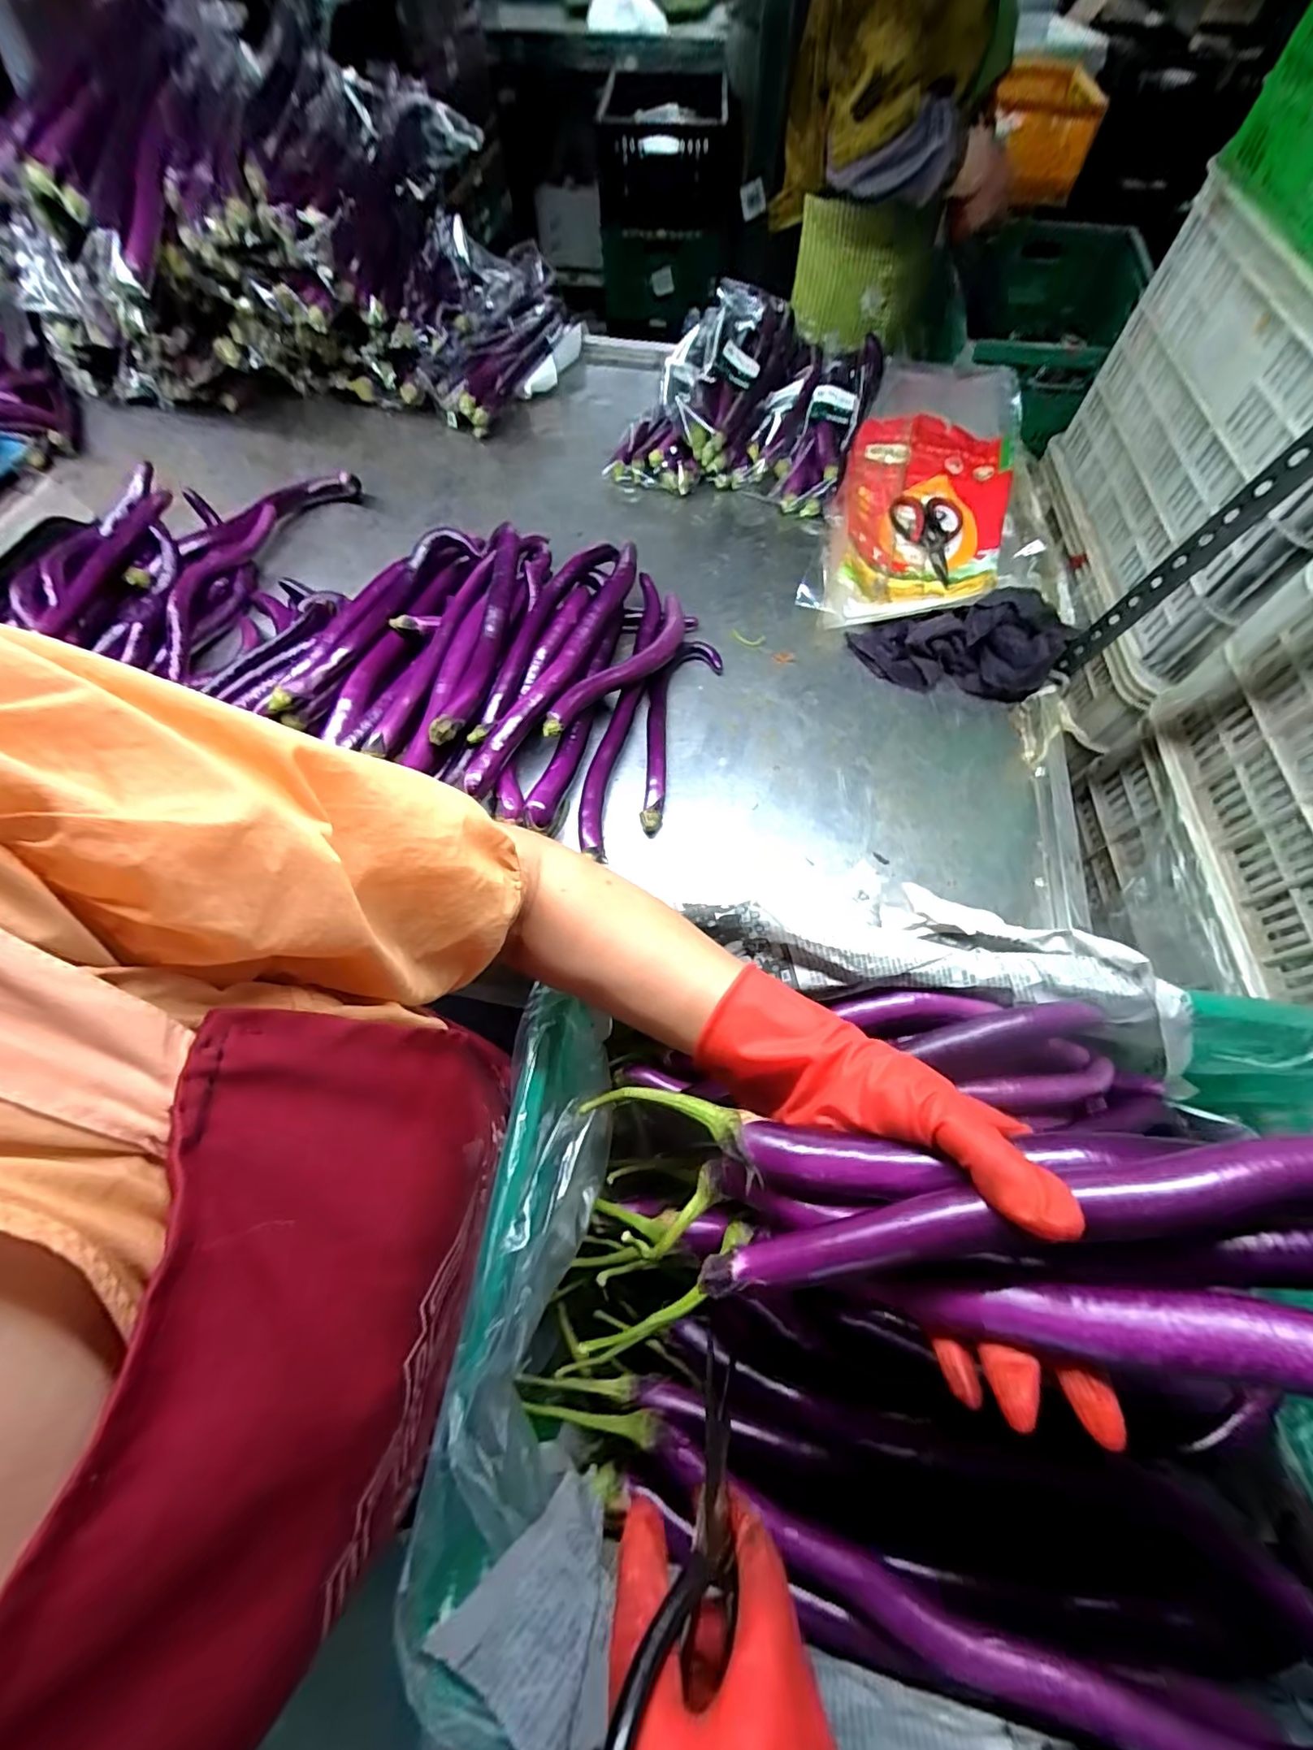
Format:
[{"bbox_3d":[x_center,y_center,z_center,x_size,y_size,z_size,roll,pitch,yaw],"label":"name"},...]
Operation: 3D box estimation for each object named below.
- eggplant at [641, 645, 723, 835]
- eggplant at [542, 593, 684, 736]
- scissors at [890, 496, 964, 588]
[{"bbox_3d":[0.012,-0.168,0.627,0.064,0.040,0.266,17,65,8],"label":"eggplant"},{"bbox_3d":[-0.033,-0.226,0.620,0.047,0.032,0.237,33,68,14],"label":"eggplant"},{"bbox_3d":[0.356,-0.443,0.754,0.091,0.015,0.183,12,65,5],"label":"scissors"}]

